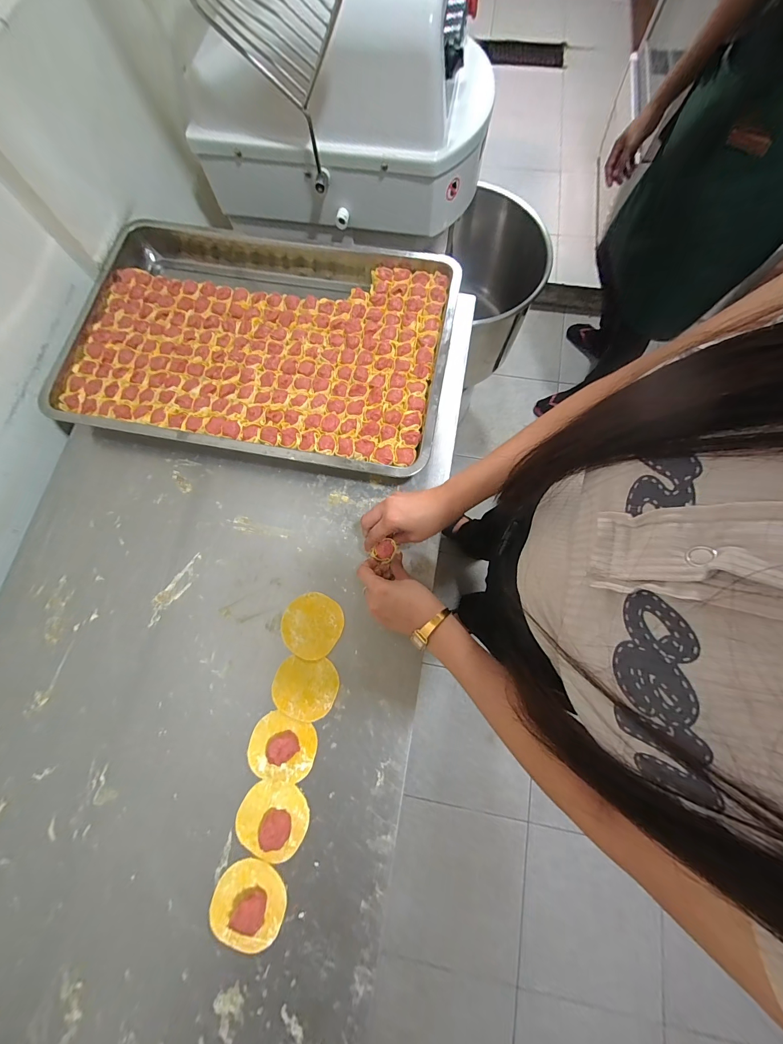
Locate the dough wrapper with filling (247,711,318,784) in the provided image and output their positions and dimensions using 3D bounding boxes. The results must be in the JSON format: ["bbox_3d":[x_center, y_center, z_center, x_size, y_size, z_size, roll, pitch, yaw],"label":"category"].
[{"bbox_3d":[-0.135,0.277,0.424,0.081,0.022,0.069,16,74,4],"label":"dough wrapper with filling"}]

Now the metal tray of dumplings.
[{"bbox_3d":[-0.207,-0.297,0.569,0.594,0.059,0.408,11,74,3],"label":"metal tray of dumplings"}]

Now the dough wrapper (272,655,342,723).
[{"bbox_3d":[-0.112,0.214,0.451,0.082,0.004,0.072,10,76,5],"label":"dough wrapper"}]

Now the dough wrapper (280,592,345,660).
[{"bbox_3d":[-0.107,0.139,0.470,0.078,0.004,0.081,0,74,0],"label":"dough wrapper"}]

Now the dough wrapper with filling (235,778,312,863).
[{"bbox_3d":[-0.140,0.351,0.409,0.079,0.023,0.077,33,76,9],"label":"dough wrapper with filling"}]

